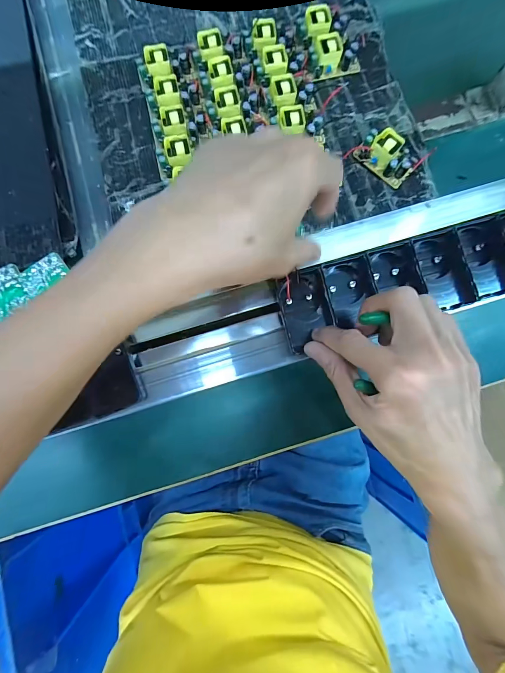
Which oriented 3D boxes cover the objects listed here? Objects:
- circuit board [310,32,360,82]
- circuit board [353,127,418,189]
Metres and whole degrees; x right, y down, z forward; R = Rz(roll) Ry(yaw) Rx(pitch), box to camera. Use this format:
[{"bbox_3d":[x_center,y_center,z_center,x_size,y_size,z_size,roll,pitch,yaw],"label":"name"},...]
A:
[{"bbox_3d":[0.095,-0.324,0.357,0.058,0.023,0.030,-15,82,-2],"label":"circuit board"},{"bbox_3d":[0.149,-0.198,0.341,0.062,0.026,0.038,41,83,6],"label":"circuit board"}]

